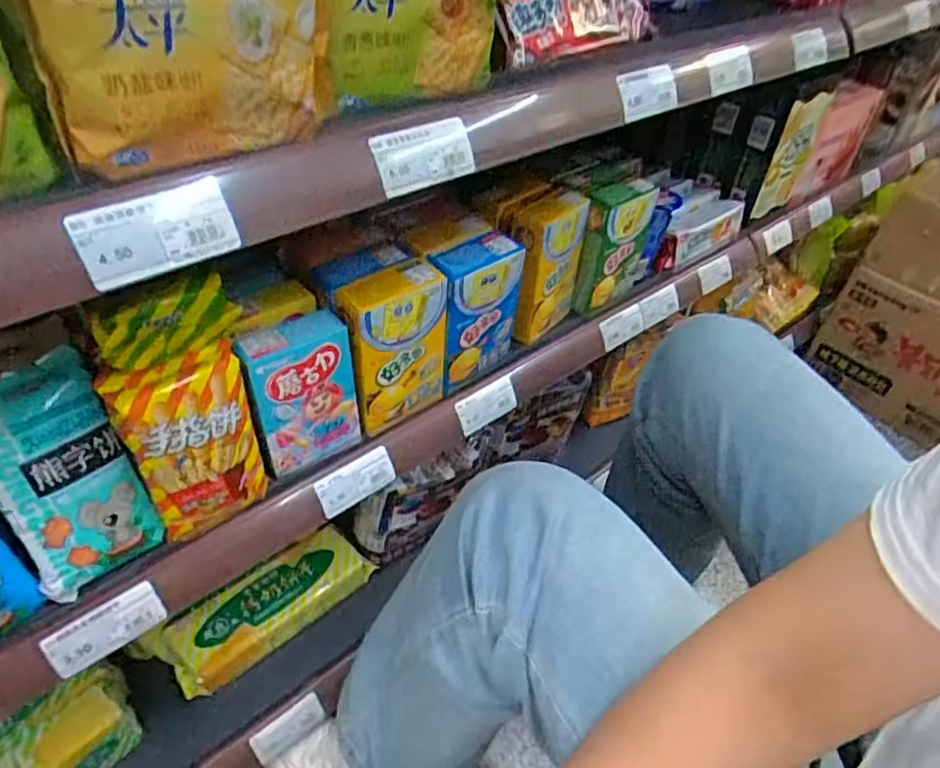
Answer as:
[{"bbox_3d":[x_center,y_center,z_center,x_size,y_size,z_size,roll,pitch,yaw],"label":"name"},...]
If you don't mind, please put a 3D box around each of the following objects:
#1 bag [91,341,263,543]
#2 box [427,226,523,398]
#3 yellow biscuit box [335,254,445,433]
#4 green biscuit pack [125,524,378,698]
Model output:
[{"bbox_3d":[-0.211,0.044,0.483,0.088,0.150,0.043,-25,52,-29],"label":"bag"},{"bbox_3d":[0.003,-0.071,0.630,0.095,0.141,0.051,-27,52,-30],"label":"box"},{"bbox_3d":[-0.070,-0.032,0.583,0.094,0.149,0.044,-25,52,-29],"label":"yellow biscuit box"},{"bbox_3d":[-0.249,0.263,0.750,0.262,0.044,0.097,-27,52,-30],"label":"green biscuit pack"}]

